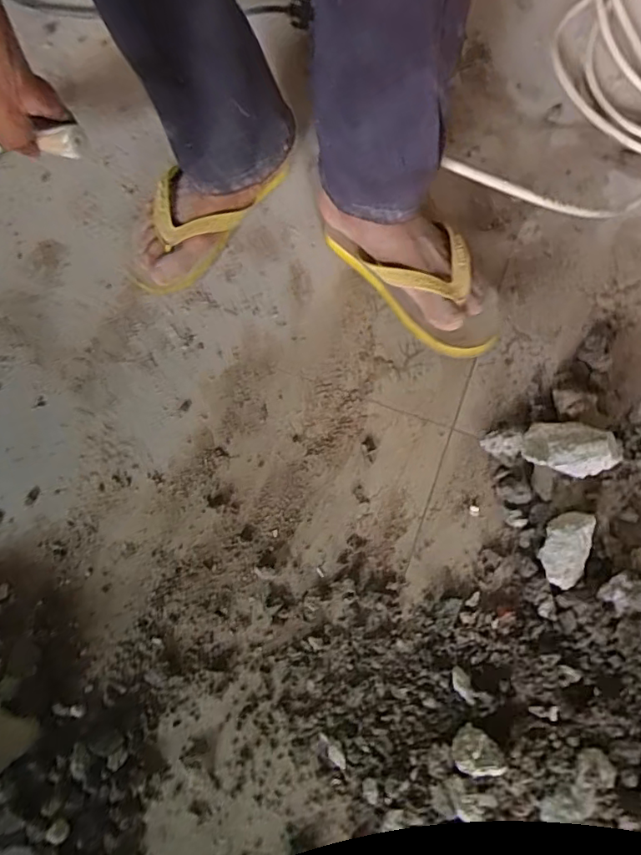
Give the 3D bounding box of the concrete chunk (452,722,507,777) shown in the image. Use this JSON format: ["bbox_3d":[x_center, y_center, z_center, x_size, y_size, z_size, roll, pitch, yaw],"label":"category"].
[{"bbox_3d":[0.129,0.264,0.445,0.040,0.018,0.033,27,76,9],"label":"concrete chunk"}]

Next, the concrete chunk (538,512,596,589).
[{"bbox_3d":[0.222,0.108,0.500,0.036,0.027,0.071,26,76,9],"label":"concrete chunk"}]

